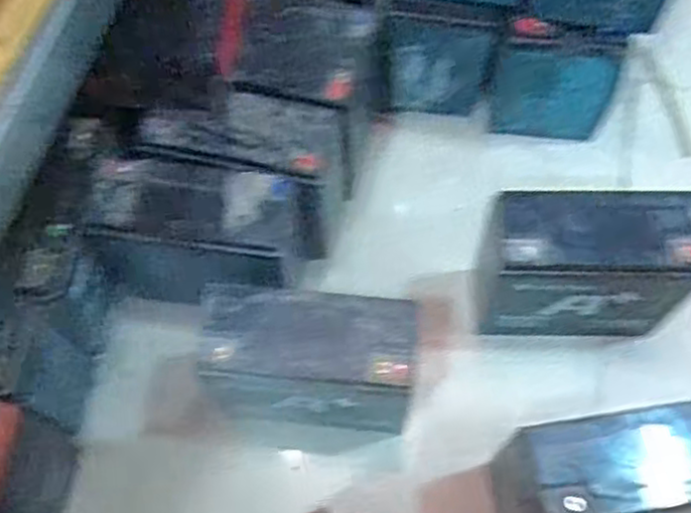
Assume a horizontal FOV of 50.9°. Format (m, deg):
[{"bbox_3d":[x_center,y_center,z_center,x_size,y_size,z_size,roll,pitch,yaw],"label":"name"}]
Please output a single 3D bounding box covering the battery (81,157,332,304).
[{"bbox_3d":[-0.128,-0.025,0.678,0.191,0.117,0.085,4,66,3],"label":"battery"}]

